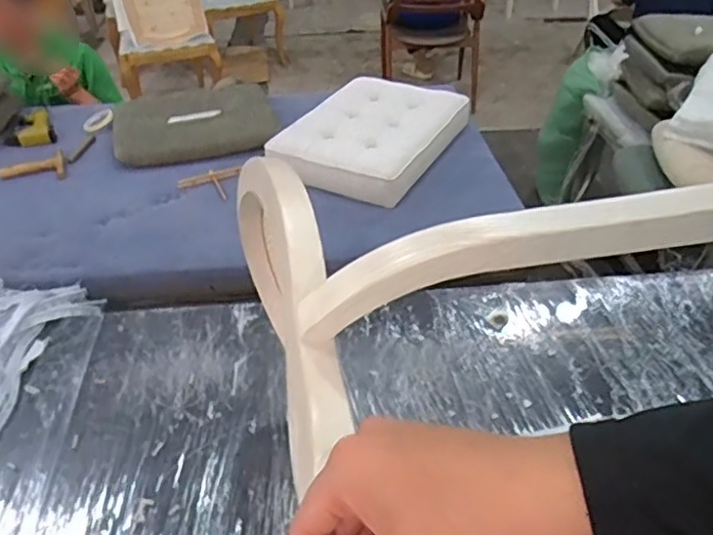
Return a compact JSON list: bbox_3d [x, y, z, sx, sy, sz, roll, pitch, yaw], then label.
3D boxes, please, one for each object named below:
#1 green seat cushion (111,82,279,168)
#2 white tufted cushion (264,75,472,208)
[{"bbox_3d":[-0.473,-0.421,1.819,0.445,0.078,0.440,-14,38,-14],"label":"green seat cushion"},{"bbox_3d":[0.053,-0.374,1.692,0.376,0.102,0.553,19,42,23],"label":"white tufted cushion"}]

